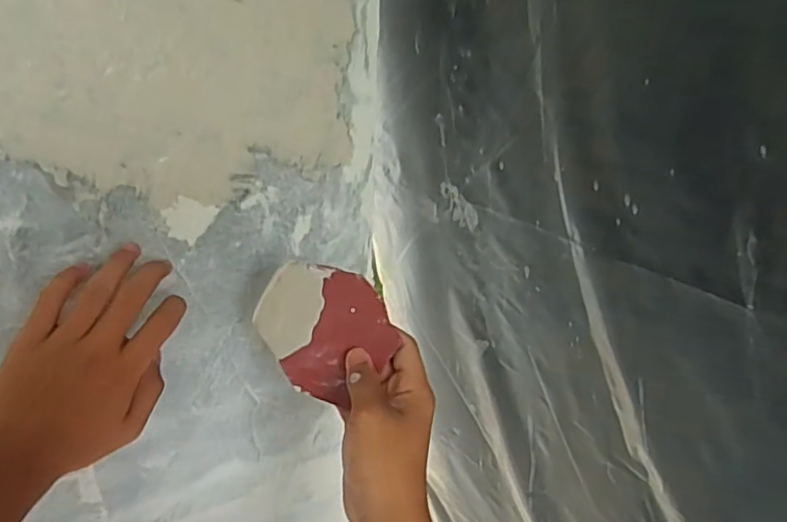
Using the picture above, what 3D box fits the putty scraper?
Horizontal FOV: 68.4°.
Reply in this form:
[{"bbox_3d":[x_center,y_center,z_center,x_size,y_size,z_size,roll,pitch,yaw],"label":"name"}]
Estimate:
[{"bbox_3d":[-0.052,0.047,0.417,0.095,0.094,0.004,46,19,2],"label":"putty scraper"}]

